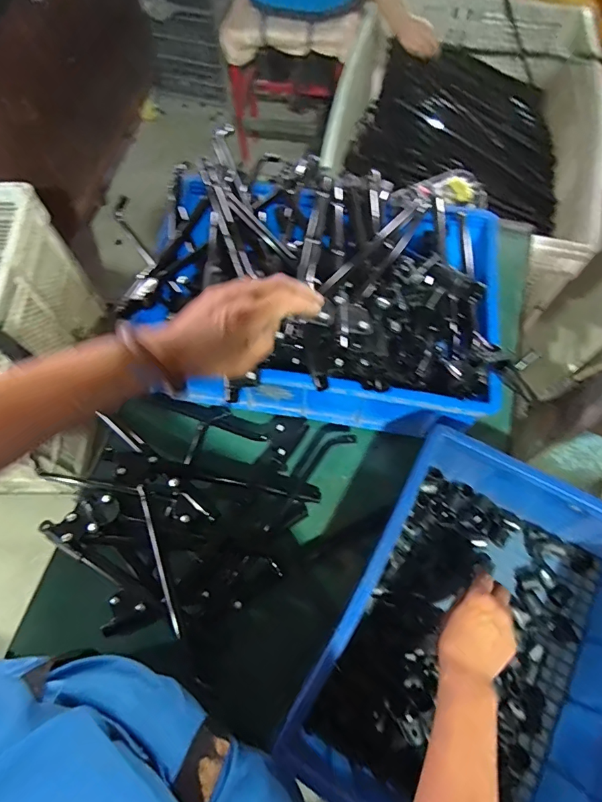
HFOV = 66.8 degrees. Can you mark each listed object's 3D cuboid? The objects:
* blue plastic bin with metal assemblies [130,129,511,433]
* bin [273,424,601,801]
[{"bbox_3d":[0.025,-0.160,0.654,0.503,0.267,0.356,6,67,2],"label":"blue plastic bin with metal assemblies"},{"bbox_3d":[0.206,0.279,0.546,0.300,0.150,0.408,30,70,12],"label":"bin"}]

